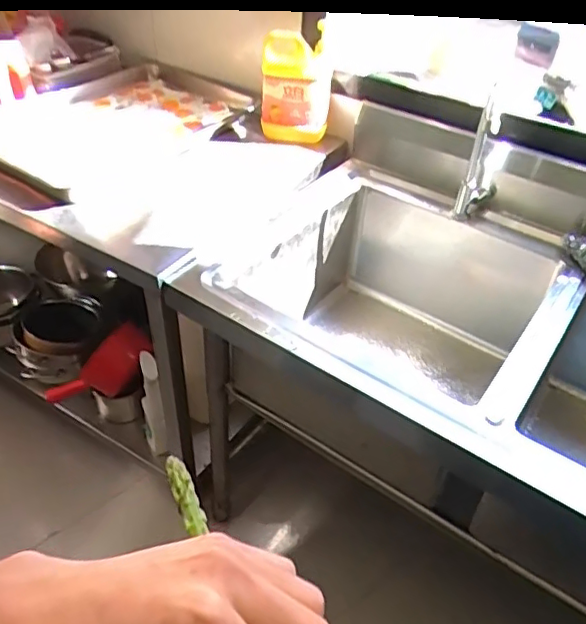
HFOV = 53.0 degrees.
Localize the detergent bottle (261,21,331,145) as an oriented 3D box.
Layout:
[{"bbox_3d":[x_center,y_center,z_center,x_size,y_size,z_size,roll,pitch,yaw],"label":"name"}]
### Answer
[{"bbox_3d":[0.007,-0.500,1.305,0.150,0.226,0.093,1,41,-2],"label":"detergent bottle"}]

